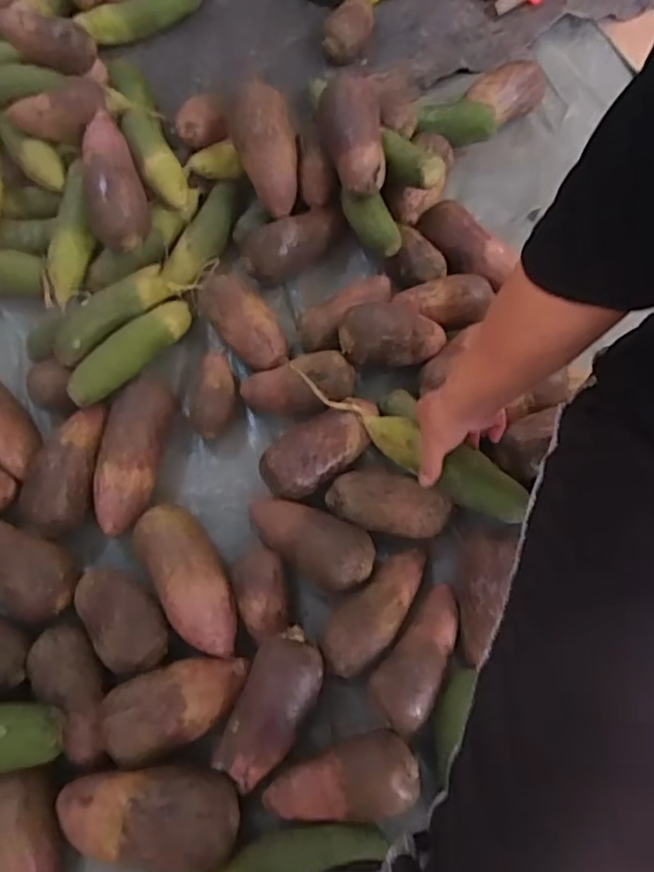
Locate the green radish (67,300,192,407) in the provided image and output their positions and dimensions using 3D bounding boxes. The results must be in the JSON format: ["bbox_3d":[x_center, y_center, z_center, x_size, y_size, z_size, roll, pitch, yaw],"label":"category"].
[{"bbox_3d":[-0.231,-0.110,0.718,0.047,0.048,0.190,29,54,13],"label":"green radish"}]

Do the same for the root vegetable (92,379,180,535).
[{"bbox_3d":[-0.224,0.018,0.692,0.057,0.059,0.188,5,66,3],"label":"root vegetable"}]

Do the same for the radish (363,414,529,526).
[{"bbox_3d":[0.123,0.027,0.630,0.186,0.060,0.066,29,70,14],"label":"radish"}]

